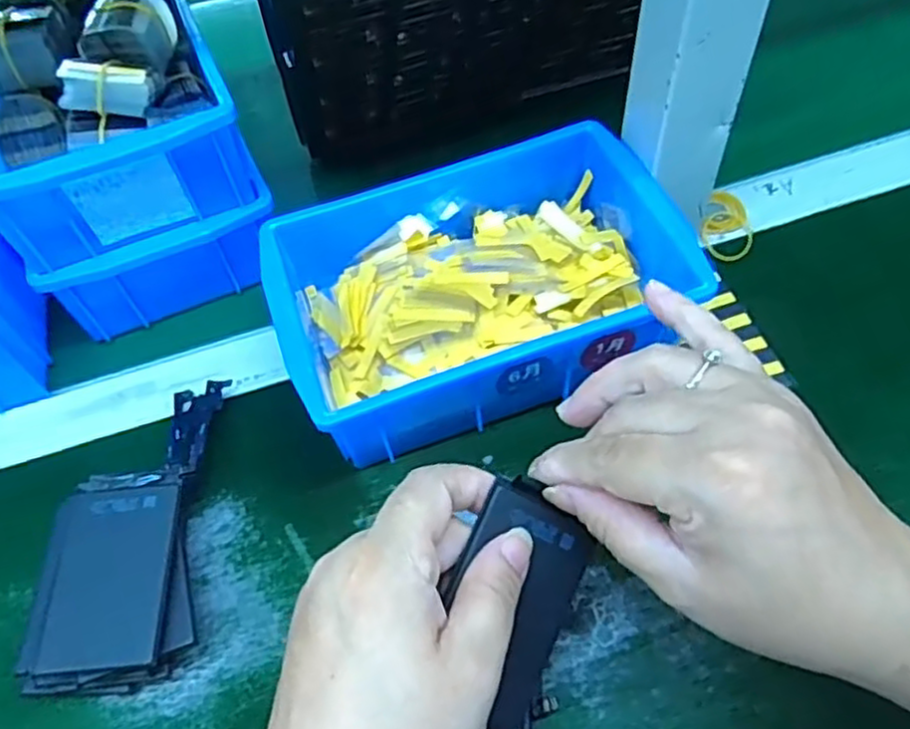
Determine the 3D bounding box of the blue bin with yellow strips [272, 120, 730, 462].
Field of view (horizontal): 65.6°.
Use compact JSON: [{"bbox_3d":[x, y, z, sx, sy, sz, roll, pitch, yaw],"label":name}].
[{"bbox_3d":[0.008,-0.044,0.380,0.201,0.070,0.154,-18,55,-8],"label":"blue bin with yellow strips"}]

